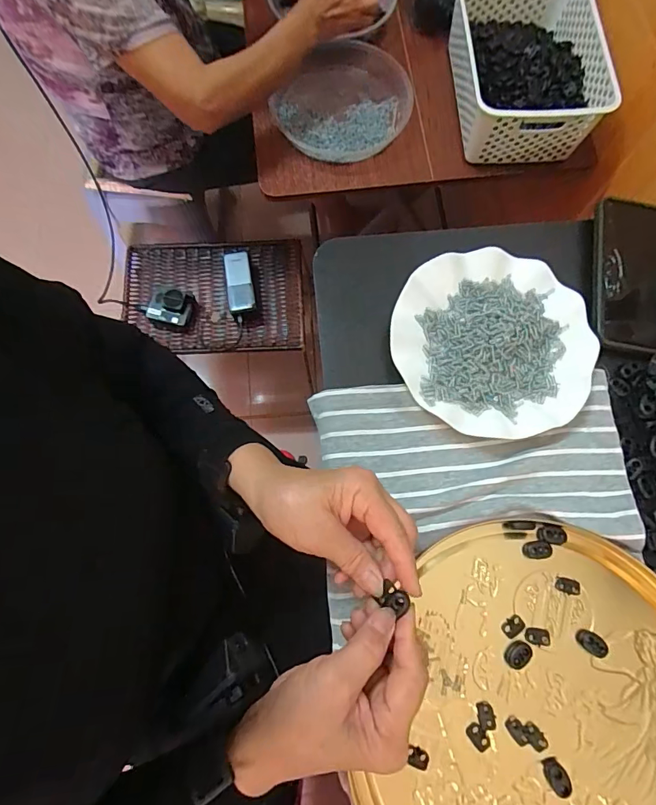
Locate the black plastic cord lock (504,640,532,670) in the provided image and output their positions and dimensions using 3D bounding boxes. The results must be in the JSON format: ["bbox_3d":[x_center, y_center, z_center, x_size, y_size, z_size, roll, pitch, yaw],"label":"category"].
[{"bbox_3d":[0.153,0.203,0.353,0.018,0.004,0.022,42,79,10],"label":"black plastic cord lock"}]

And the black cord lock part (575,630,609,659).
[{"bbox_3d":[0.213,0.193,0.353,0.026,0.004,0.014,36,78,9],"label":"black cord lock part"}]

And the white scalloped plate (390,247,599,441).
[{"bbox_3d":[0.152,-0.055,0.413,0.180,0.021,0.175,0,75,1],"label":"white scalloped plate"}]

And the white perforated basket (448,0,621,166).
[{"bbox_3d":[0.316,-0.546,0.708,0.209,0.097,0.314,-2,75,0],"label":"white perforated basket"}]

